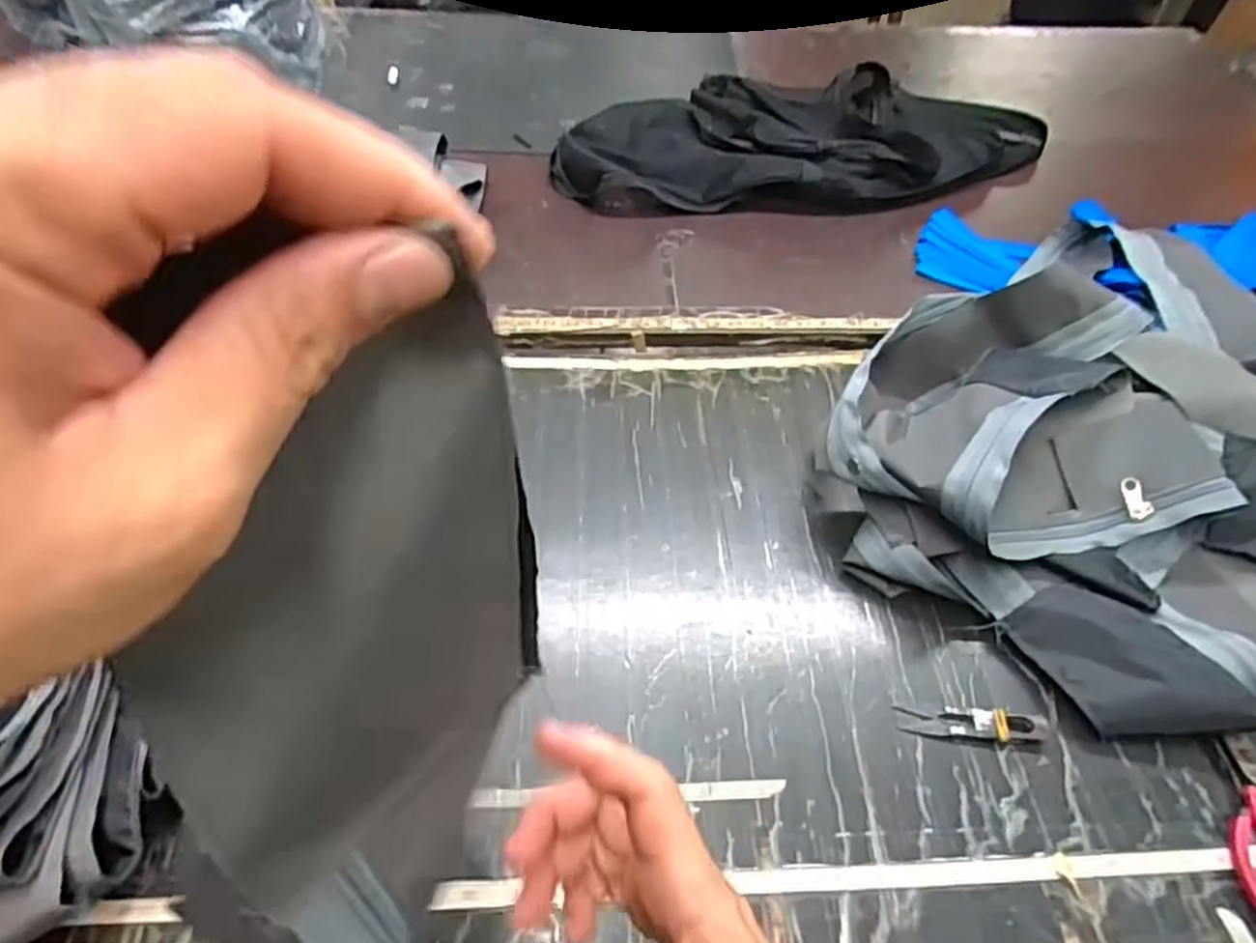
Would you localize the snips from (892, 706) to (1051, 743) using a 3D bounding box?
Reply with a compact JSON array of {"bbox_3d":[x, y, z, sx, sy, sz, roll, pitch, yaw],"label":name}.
[{"bbox_3d":[0.248,0.180,0.552,0.099,0.016,0.022,9,48,3],"label":"snips"}]

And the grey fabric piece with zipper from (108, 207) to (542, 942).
[{"bbox_3d":[-0.071,0.065,0.217,0.046,0.237,0.100,19,28,13],"label":"grey fabric piece with zipper"}]

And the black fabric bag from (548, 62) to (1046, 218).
[{"bbox_3d":[0.238,-0.493,1.109,0.688,0.070,0.382,-5,49,-9],"label":"black fabric bag"}]

